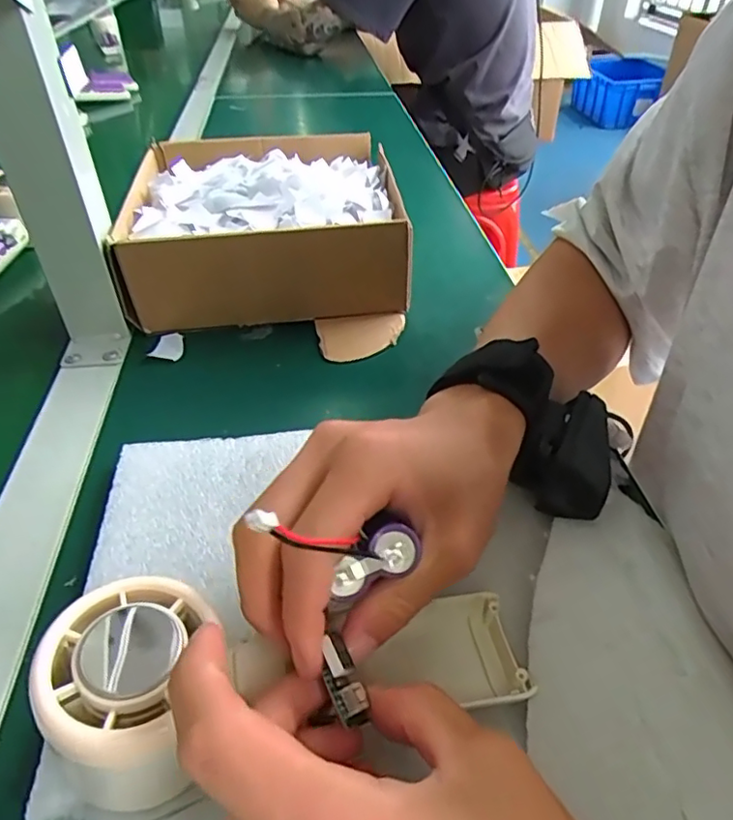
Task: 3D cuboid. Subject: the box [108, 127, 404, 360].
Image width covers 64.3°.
[{"bbox_3d":[-0.078,-0.145,0.469,0.201,0.081,0.249,-5,41,-4],"label":"box"}]

